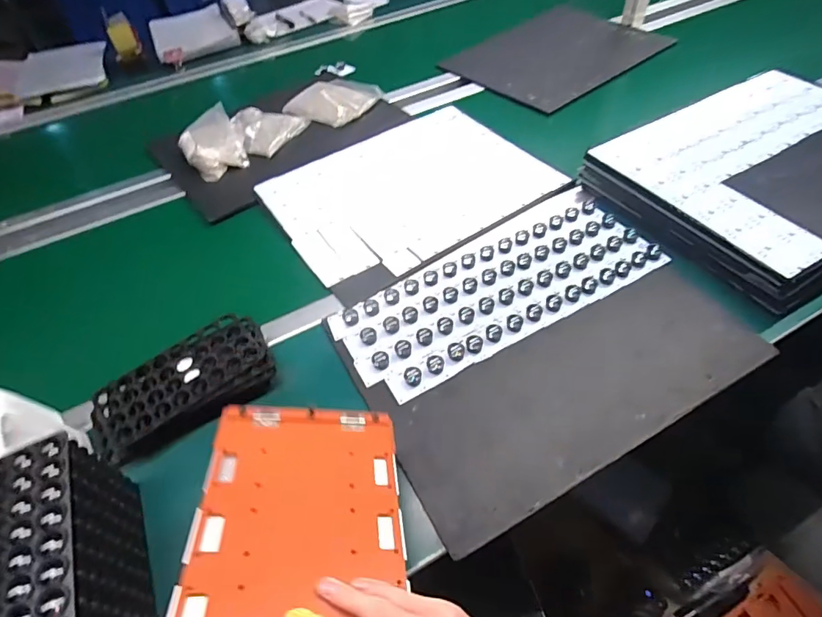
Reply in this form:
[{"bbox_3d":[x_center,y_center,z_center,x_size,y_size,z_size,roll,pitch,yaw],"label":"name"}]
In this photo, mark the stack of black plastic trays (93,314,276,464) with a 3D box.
[{"bbox_3d":[-0.291,0.106,0.603,0.231,0.046,0.124,-31,56,-19],"label":"stack of black plastic trays"}]

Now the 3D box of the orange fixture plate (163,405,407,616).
[{"bbox_3d":[-0.088,0.175,0.379,0.165,0.009,0.244,5,33,-12],"label":"orange fixture plate"}]

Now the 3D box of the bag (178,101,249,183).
[{"bbox_3d":[-0.410,-0.338,0.964,0.117,0.054,0.177,-26,54,-15],"label":"bag"}]

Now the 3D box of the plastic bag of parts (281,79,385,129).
[{"bbox_3d":[-0.174,-0.479,1.072,0.173,0.028,0.175,28,59,24],"label":"plastic bag of parts"}]

